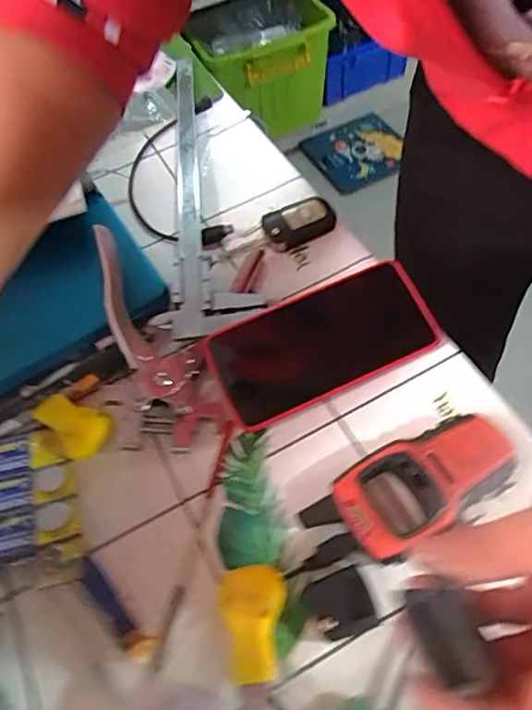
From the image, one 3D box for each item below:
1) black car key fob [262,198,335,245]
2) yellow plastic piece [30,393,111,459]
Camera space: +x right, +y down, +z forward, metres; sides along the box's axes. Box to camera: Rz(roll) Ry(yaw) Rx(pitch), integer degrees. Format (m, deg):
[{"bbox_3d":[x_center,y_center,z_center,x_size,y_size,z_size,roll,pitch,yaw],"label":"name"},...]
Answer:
[{"bbox_3d":[0.028,-0.116,0.463,0.056,0.022,0.037,-17,57,-6],"label":"black car key fob"},{"bbox_3d":[-0.140,0.049,0.376,0.056,0.015,0.033,22,62,18],"label":"yellow plastic piece"}]

